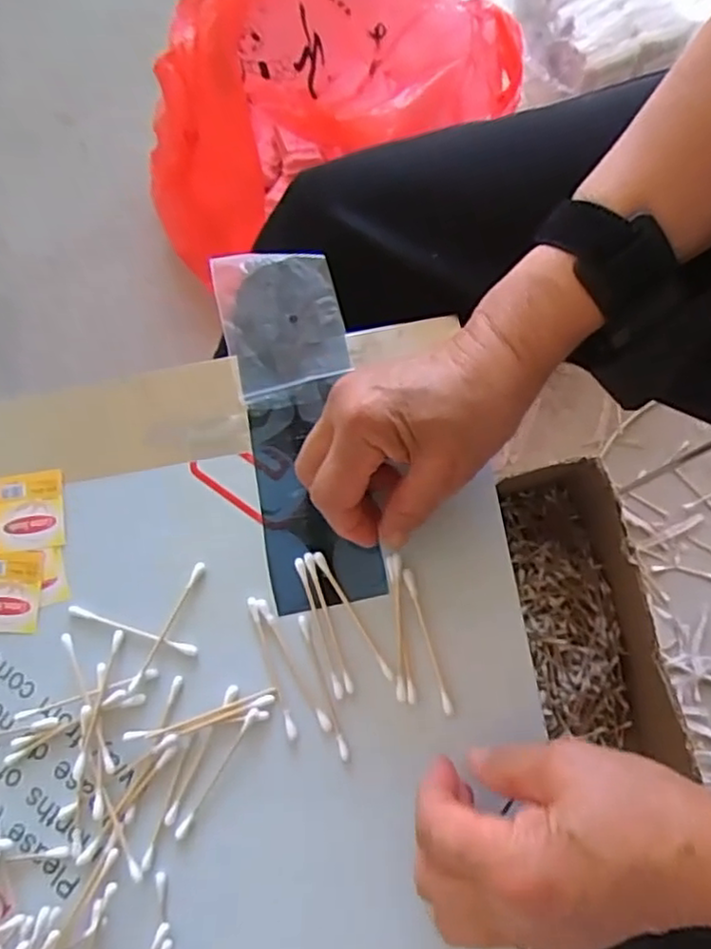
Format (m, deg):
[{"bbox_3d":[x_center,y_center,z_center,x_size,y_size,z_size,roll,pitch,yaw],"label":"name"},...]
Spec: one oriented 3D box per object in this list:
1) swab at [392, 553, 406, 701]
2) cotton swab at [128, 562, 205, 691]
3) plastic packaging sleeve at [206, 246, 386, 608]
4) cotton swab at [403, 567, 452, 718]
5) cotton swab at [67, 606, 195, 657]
[{"bbox_3d":[0.022,0.077,0.344,0.005,0.004,0.072,-1,80,0],"label":"swab"},{"bbox_3d":[-0.098,0.079,0.353,0.007,0.005,0.072,25,82,10],"label":"cotton swab"},{"bbox_3d":[-0.030,-0.033,0.371,0.065,0.008,0.206,-14,79,4],"label":"plastic packaging sleeve"},{"bbox_3d":[0.036,0.083,0.342,0.005,0.005,0.073,-17,78,2],"label":"cotton swab"},{"bbox_3d":[-0.117,0.081,0.354,0.073,0.004,0.006,16,81,8],"label":"cotton swab"}]

